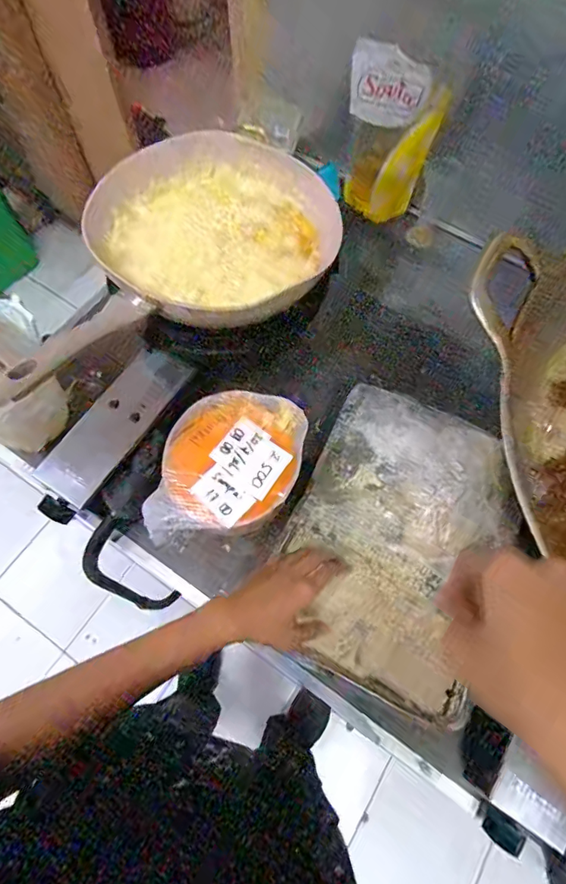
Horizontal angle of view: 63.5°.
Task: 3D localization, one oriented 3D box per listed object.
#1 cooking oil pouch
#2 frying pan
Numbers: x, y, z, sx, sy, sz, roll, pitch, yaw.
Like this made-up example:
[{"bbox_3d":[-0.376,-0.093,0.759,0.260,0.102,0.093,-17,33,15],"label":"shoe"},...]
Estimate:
[{"bbox_3d":[0.174,-0.492,0.752,0.143,0.240,0.046,13,69,4],"label":"cooking oil pouch"},{"bbox_3d":[-0.165,-0.248,0.613,0.464,0.099,0.266,-28,71,-11],"label":"frying pan"}]

